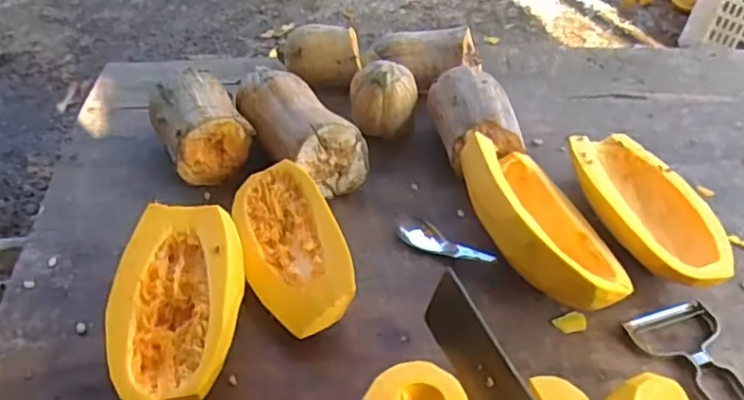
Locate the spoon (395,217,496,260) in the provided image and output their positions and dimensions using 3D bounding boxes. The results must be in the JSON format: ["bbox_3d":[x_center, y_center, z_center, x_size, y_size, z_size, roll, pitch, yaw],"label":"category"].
[{"bbox_3d":[0.075,0.047,0.668,0.114,0.029,0.031,32,52,25],"label":"spoon"}]

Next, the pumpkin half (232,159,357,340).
[{"bbox_3d":[-0.078,0.049,0.638,0.095,0.049,0.197,-29,52,-3],"label":"pumpkin half"}]

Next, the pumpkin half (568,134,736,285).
[{"bbox_3d":[0.293,0.014,0.675,0.116,0.065,0.216,-16,48,-18],"label":"pumpkin half"}]

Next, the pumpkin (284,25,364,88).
[{"bbox_3d":[-0.065,-0.200,0.861,0.106,0.071,0.069,-9,47,-11],"label":"pumpkin"}]

